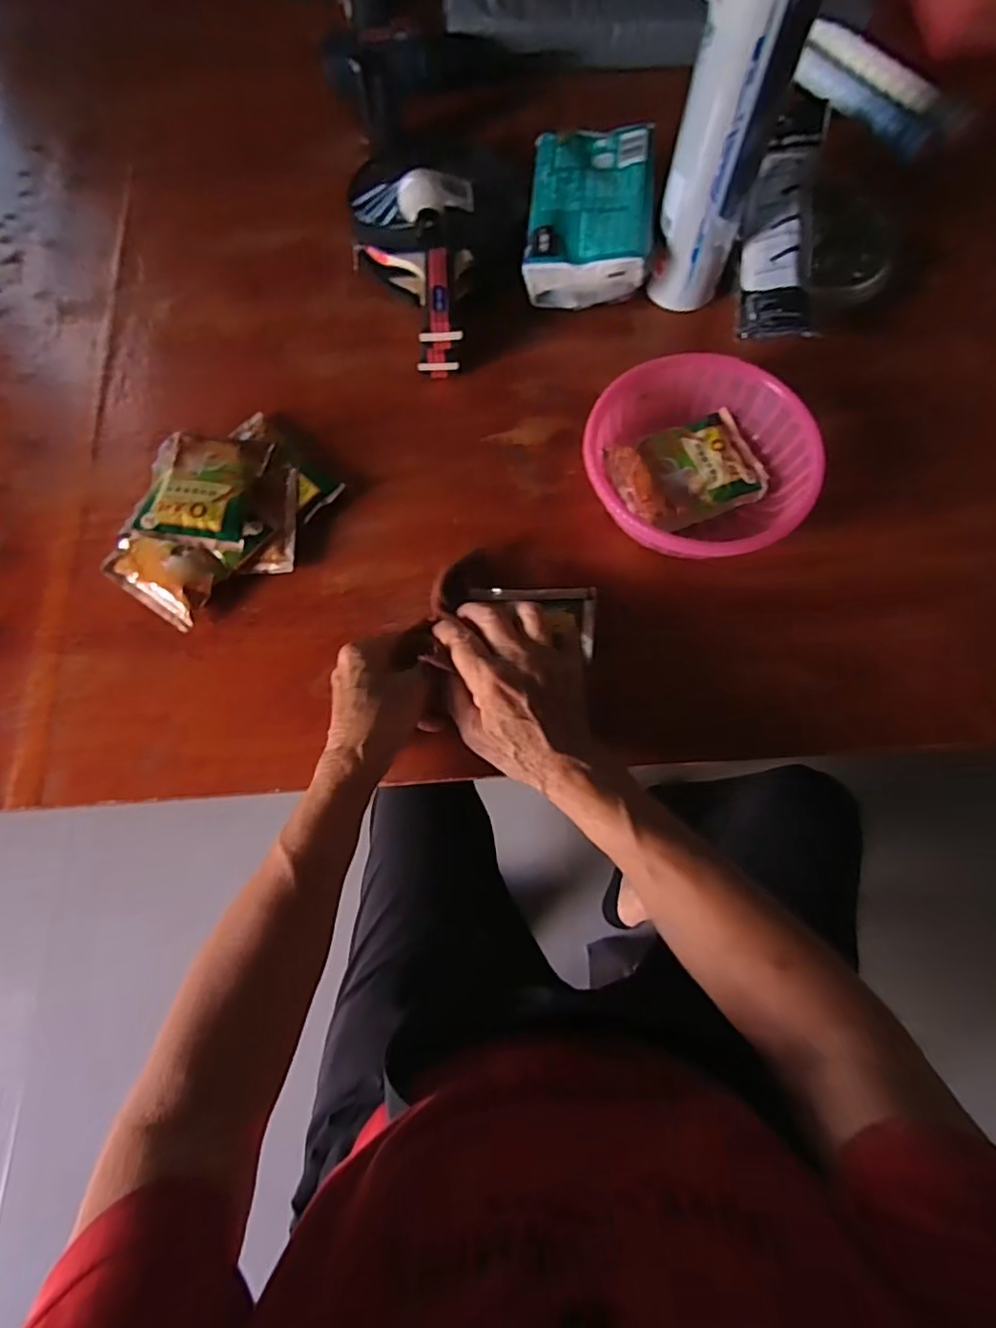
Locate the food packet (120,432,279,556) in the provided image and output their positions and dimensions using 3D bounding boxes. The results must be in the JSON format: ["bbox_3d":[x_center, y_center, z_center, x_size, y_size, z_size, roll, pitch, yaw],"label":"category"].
[{"bbox_3d":[-0.228,-0.137,0.463,0.083,0.015,0.099,6,66,0],"label":"food packet"}]

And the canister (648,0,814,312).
[{"bbox_3d":[0.166,-0.383,0.442,0.061,0.220,0.063,24,74,8],"label":"canister"}]

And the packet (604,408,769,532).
[{"bbox_3d":[0.152,-0.152,0.483,0.113,0.022,0.080,-21,73,-6],"label":"packet"}]

